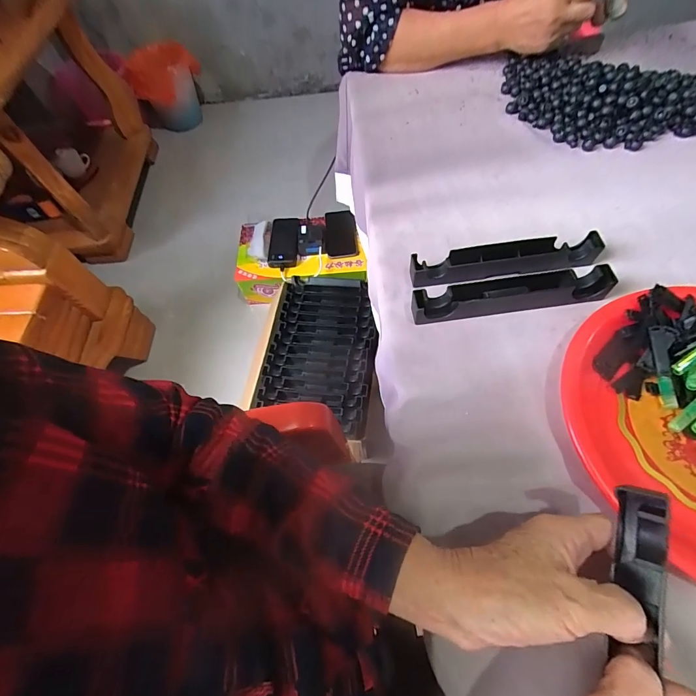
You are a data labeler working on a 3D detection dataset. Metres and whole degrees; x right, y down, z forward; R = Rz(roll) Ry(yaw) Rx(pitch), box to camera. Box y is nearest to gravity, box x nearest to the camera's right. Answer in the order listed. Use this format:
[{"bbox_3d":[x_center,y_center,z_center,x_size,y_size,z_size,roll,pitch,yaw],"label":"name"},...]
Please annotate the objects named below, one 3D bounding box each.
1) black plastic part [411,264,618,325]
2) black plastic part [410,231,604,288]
[{"bbox_3d":[0.164,-0.056,0.385,0.197,0.031,0.032,-9,61,-1],"label":"black plastic part"},{"bbox_3d":[0.167,-0.093,0.403,0.195,0.027,0.032,-7,61,0],"label":"black plastic part"}]

